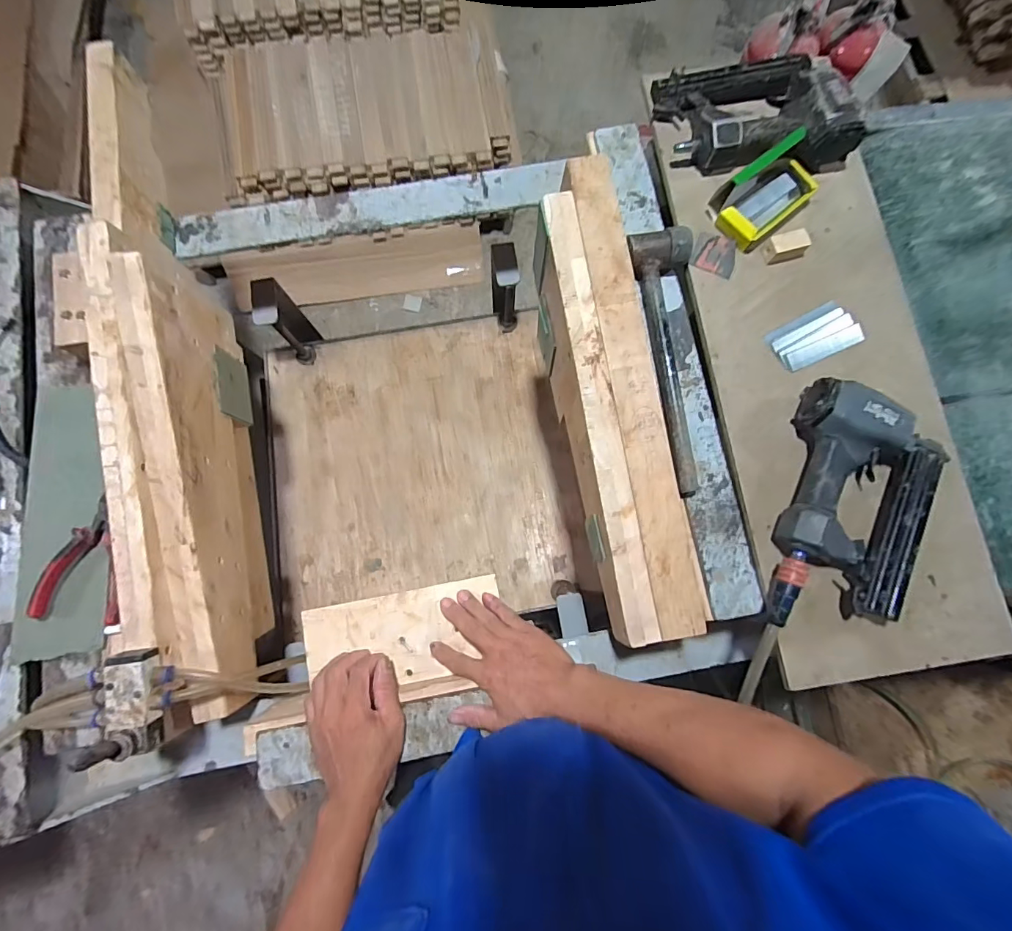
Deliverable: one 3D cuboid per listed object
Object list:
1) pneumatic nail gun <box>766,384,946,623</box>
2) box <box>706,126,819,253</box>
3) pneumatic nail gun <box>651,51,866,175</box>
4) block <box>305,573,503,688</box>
[{"bbox_3d":[0.399,0.058,0.517,0.161,0.061,0.277,18,81,2],"label":"pneumatic nail gun"},{"bbox_3d":[0.338,-0.352,0.588,0.136,0.071,0.086,-41,84,-7],"label":"box"},{"bbox_3d":[0.334,-0.468,0.601,0.237,0.061,0.173,-14,81,-3],"label":"pneumatic nail gun"},{"bbox_3d":[-0.127,0.216,0.575,0.239,0.013,0.110,-8,81,-5],"label":"block"}]

